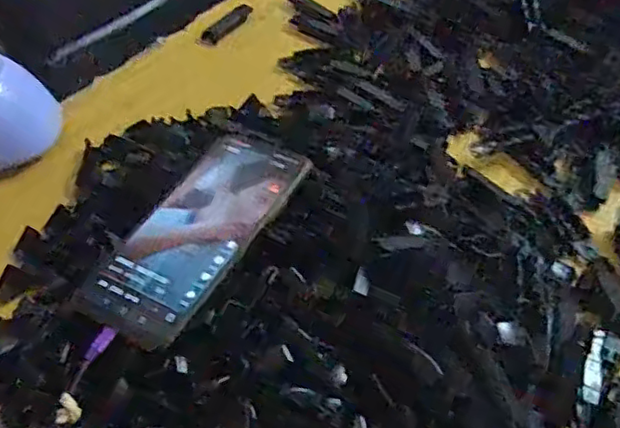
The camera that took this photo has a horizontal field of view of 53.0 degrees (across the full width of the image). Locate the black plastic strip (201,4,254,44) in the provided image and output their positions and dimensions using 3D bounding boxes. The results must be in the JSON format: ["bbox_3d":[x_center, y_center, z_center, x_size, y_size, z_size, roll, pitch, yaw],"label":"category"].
[{"bbox_3d":[-0.080,-0.187,0.610,0.019,0.006,0.070,28,55,21],"label":"black plastic strip"}]

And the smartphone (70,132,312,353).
[{"bbox_3d":[-0.070,0.006,0.401,0.079,0.007,0.170,24,53,19],"label":"smartphone"}]

